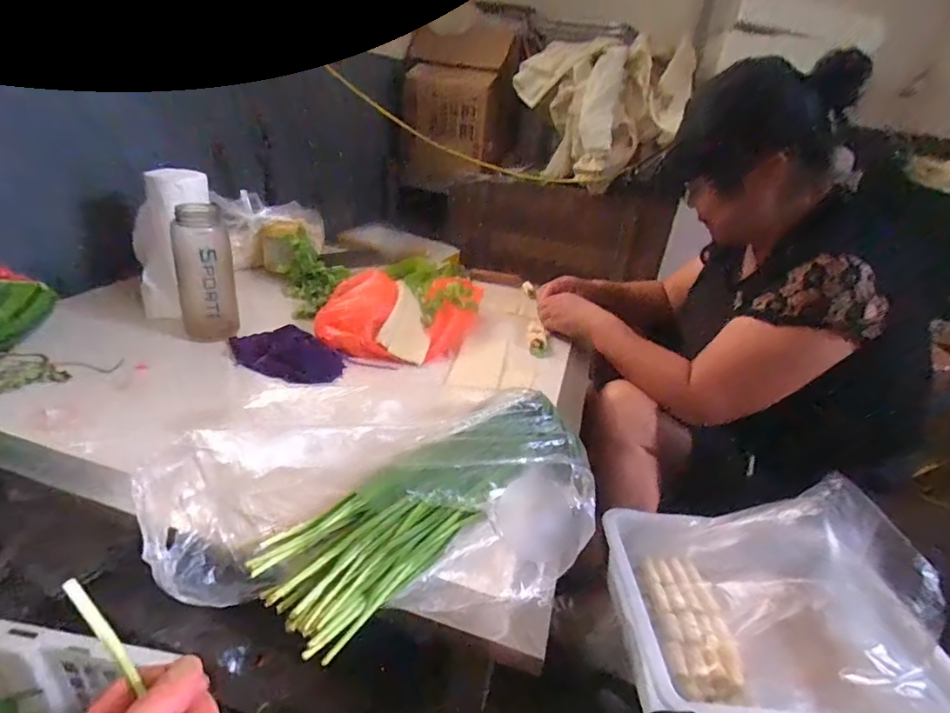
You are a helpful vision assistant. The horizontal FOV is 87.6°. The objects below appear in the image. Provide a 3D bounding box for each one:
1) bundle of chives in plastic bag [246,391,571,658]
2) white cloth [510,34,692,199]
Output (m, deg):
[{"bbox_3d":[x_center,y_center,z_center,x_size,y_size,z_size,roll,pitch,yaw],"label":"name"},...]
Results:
[{"bbox_3d":[-0.029,0.127,0.477,0.101,0.057,0.334,28,34,35],"label":"bundle of chives in plastic bag"},{"bbox_3d":[0.355,-0.725,1.464,0.470,0.366,0.300,19,30,22],"label":"white cloth"}]

